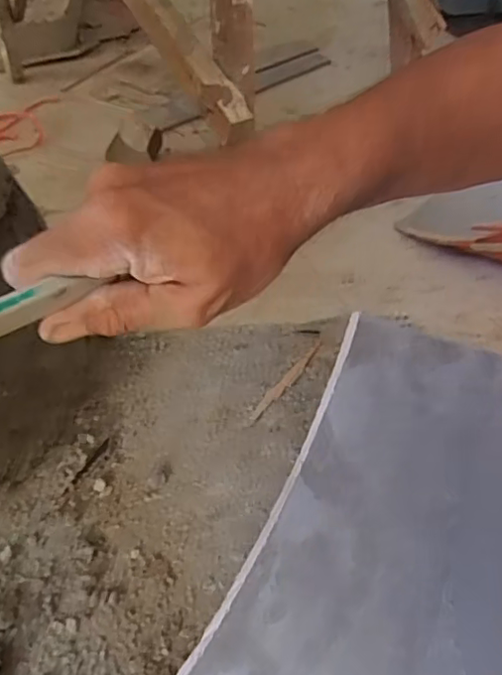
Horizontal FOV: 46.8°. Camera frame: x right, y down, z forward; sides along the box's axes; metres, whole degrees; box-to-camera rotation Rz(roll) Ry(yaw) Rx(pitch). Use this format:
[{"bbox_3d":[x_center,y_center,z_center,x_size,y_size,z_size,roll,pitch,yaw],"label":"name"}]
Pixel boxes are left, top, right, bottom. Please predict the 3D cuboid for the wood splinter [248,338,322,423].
[{"bbox_3d":[0.034,0.040,0.534,0.012,0.006,0.108,30,56,26],"label":"wood splinter"}]

